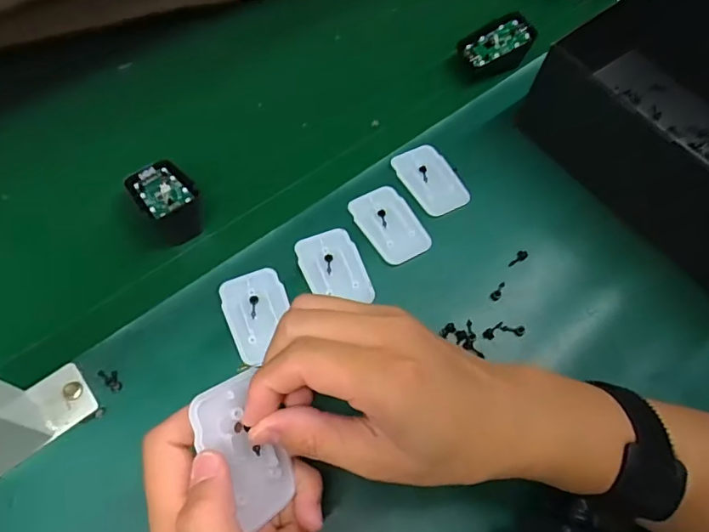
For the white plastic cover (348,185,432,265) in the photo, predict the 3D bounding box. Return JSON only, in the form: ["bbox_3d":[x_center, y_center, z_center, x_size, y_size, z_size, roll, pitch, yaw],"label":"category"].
[{"bbox_3d":[0.029,-0.035,0.401,0.045,0.004,0.070,-28,67,-17],"label":"white plastic cover"}]

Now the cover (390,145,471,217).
[{"bbox_3d":[0.065,-0.075,0.425,0.045,0.004,0.069,-22,66,-15],"label":"cover"}]

